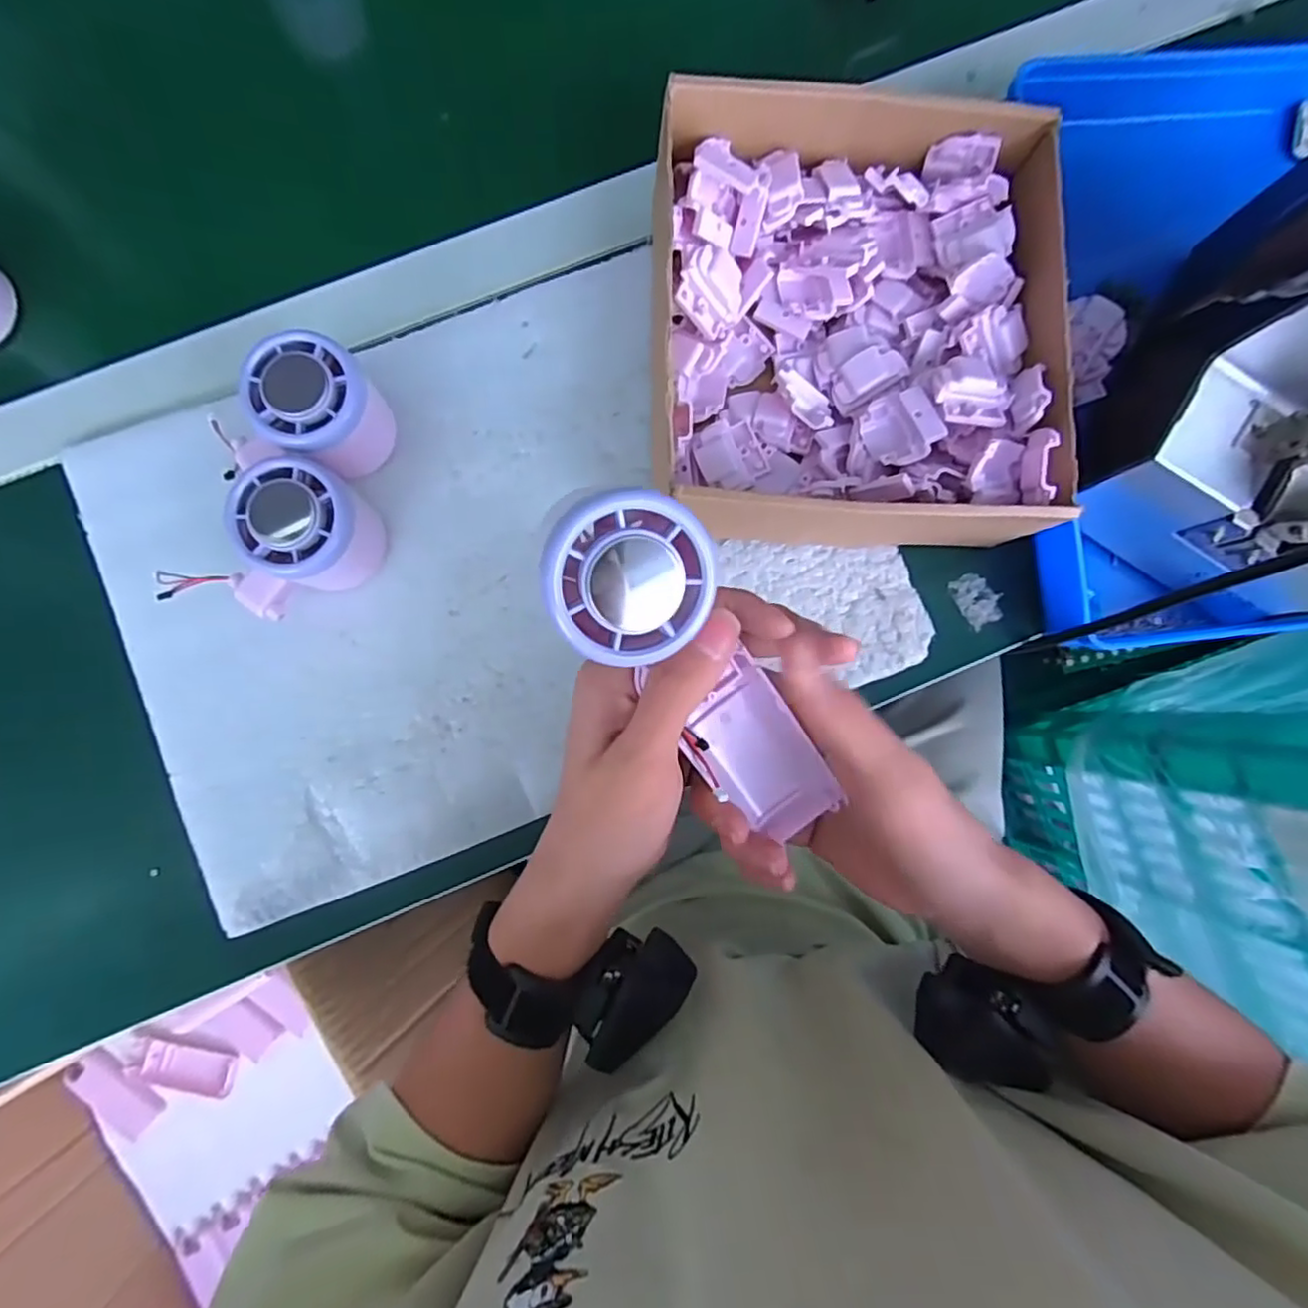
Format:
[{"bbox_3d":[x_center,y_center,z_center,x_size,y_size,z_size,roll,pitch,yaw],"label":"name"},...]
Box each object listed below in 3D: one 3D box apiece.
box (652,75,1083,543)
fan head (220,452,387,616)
[{"bbox_3d":[0.098,-0.165,0.336,0.192,0.064,0.215,1,86,-3],"label":"box"},{"bbox_3d":[-0.177,-0.055,0.321,0.076,0.056,0.058,-36,89,-4],"label":"fan head"}]

